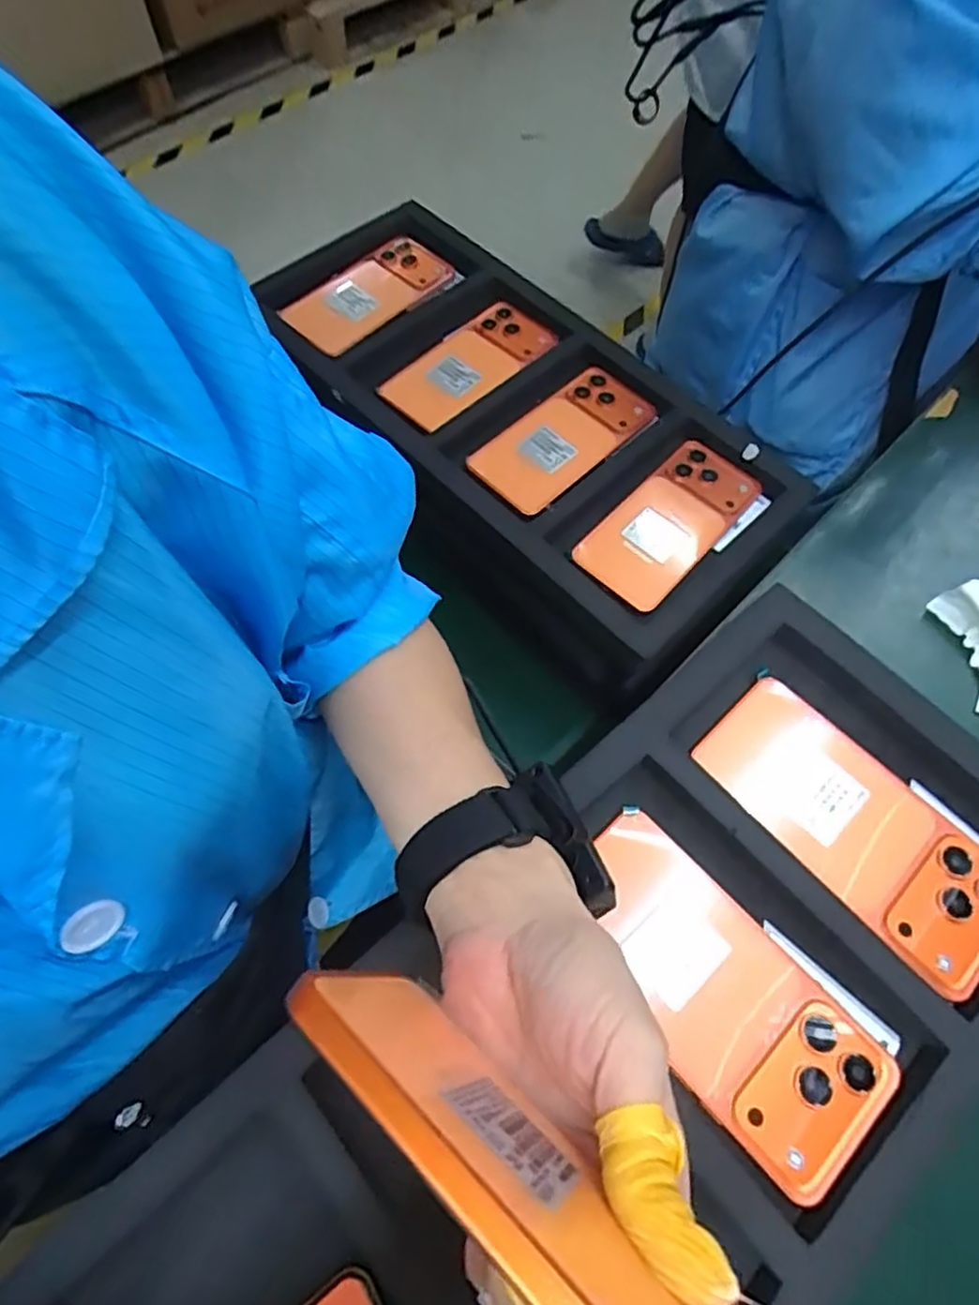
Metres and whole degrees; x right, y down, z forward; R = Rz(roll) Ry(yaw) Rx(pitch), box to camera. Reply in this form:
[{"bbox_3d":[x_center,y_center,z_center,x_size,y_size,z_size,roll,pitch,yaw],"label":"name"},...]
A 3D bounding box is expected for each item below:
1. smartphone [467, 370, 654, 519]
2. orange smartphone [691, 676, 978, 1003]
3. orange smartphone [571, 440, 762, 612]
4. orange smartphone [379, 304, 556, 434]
[{"bbox_3d":[0.063,-0.178,0.561,0.163,0.007,0.075,-40,73,-18],"label":"smartphone"},{"bbox_3d":[0.188,0.088,0.350,0.080,0.011,0.163,-38,72,-17],"label":"orange smartphone"},{"bbox_3d":[0.142,-0.104,0.541,0.074,0.016,0.163,41,70,15],"label":"orange smartphone"},{"bbox_3d":[-0.020,-0.253,0.593,0.072,0.012,0.162,40,70,15],"label":"orange smartphone"}]

